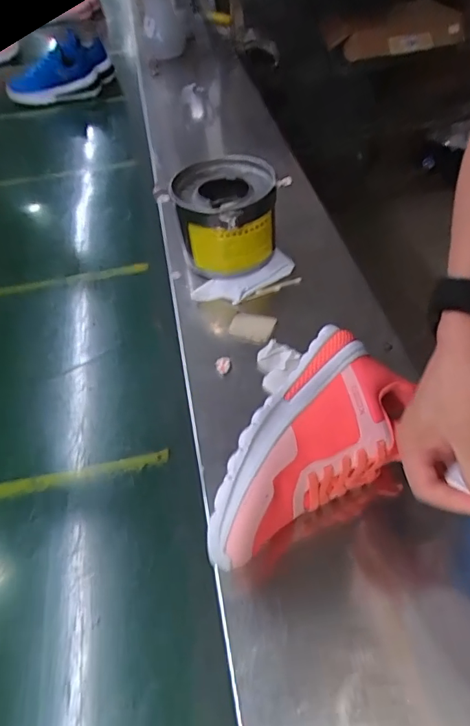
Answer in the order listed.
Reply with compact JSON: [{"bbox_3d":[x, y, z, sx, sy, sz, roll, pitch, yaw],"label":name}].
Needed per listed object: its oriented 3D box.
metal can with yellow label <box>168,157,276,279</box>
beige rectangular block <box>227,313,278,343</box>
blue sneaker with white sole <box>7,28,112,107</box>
[{"bbox_3d":[-0.013,-0.203,0.671,0.135,0.118,0.141,-3,53,3],"label":"metal can with yellow label"},{"bbox_3d":[0.023,-0.049,0.613,0.057,0.005,0.043,13,56,15],"label":"beige rectangular block"},{"bbox_3d":[-0.450,-0.746,1.223,0.279,0.122,0.097,-25,53,-15],"label":"blue sneaker with white sole"}]

